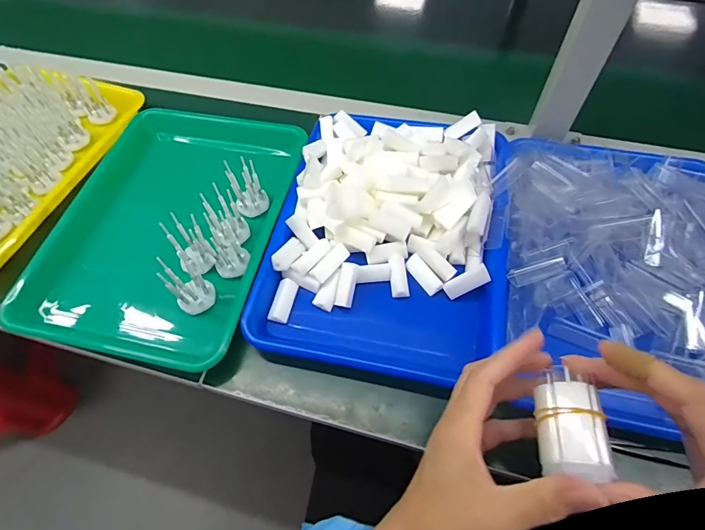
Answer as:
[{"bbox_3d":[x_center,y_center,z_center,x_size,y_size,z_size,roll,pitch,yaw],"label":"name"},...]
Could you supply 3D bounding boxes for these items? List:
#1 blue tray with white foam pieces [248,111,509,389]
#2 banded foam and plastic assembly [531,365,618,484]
[{"bbox_3d":[0.040,-0.041,0.461,0.249,0.060,0.322,8,60,7],"label":"blue tray with white foam pieces"},{"bbox_3d":[0.132,0.095,0.245,0.033,0.023,0.059,2,60,3],"label":"banded foam and plastic assembly"}]

